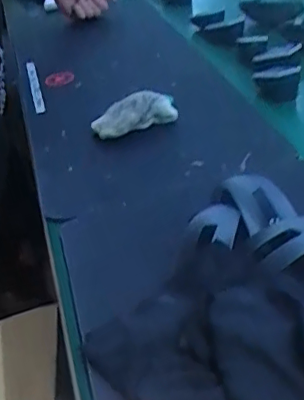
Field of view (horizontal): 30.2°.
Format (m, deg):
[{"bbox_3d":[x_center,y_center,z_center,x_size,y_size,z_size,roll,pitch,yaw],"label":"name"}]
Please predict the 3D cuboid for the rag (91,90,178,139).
[{"bbox_3d":[-0.018,-0.109,0.729,0.115,0.039,0.041,-18,36,-17],"label":"rag"}]

